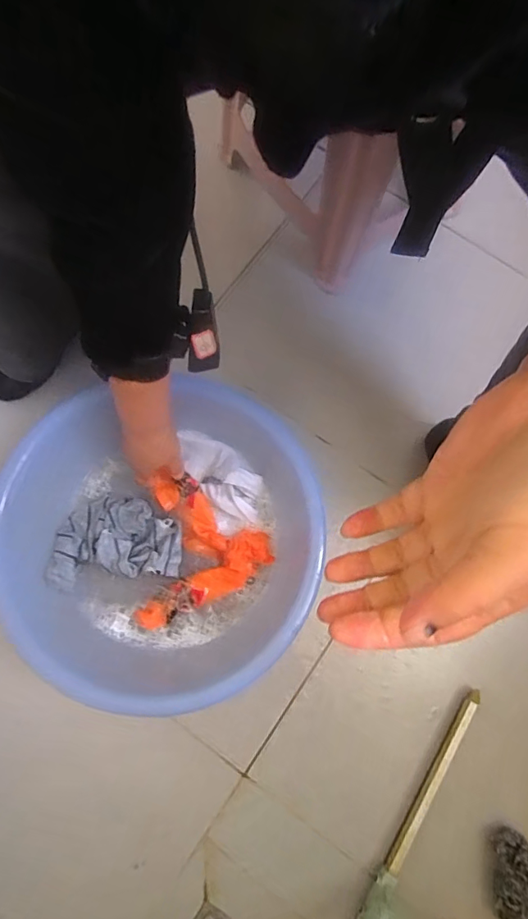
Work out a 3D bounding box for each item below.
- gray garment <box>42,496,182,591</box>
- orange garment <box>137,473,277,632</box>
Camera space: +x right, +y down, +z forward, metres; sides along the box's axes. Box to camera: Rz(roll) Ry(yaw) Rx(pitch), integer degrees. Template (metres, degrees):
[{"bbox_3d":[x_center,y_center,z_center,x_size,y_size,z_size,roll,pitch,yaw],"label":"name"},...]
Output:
[{"bbox_3d":[-0.183,0.100,0.597,0.152,0.041,0.108,0,77,-2],"label":"gray garment"},{"bbox_3d":[-0.099,0.106,0.606,0.180,0.026,0.152,-27,78,-6],"label":"orange garment"}]

